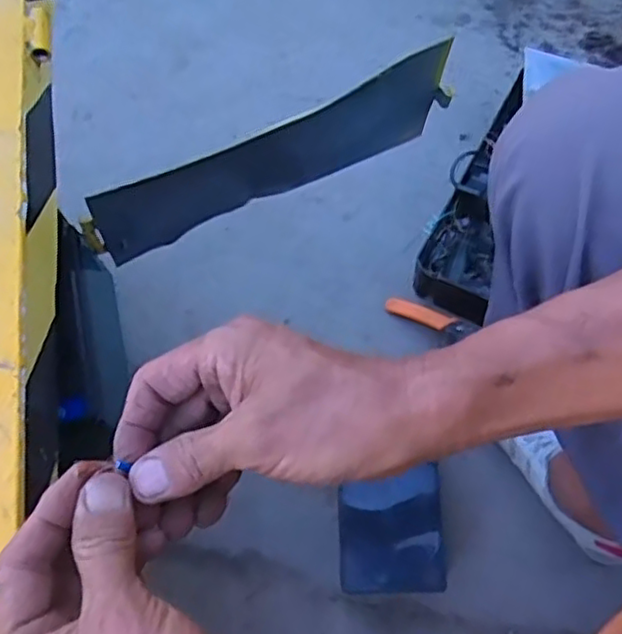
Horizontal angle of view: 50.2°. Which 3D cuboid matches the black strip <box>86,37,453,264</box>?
[{"bbox_3d":[-0.024,-0.130,0.539,0.305,0.102,0.018,-28,68,-8],"label":"black strip"}]

